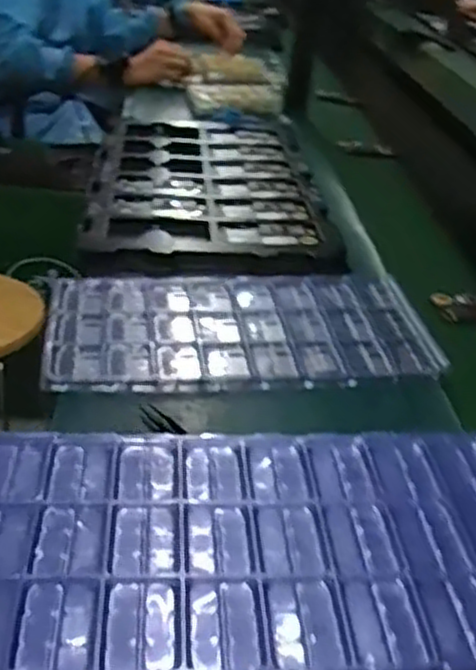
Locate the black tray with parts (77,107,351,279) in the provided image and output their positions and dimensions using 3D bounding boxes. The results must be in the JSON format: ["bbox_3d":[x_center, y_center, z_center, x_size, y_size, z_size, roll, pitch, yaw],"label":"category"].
[{"bbox_3d":[-0.044,-0.240,1.180,0.334,0.045,0.654,3,31,-6],"label":"black tray with parts"}]

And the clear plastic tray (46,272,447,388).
[{"bbox_3d":[0.007,-0.011,0.807,0.390,0.017,0.212,-2,32,-13],"label":"clear plastic tray"}]

